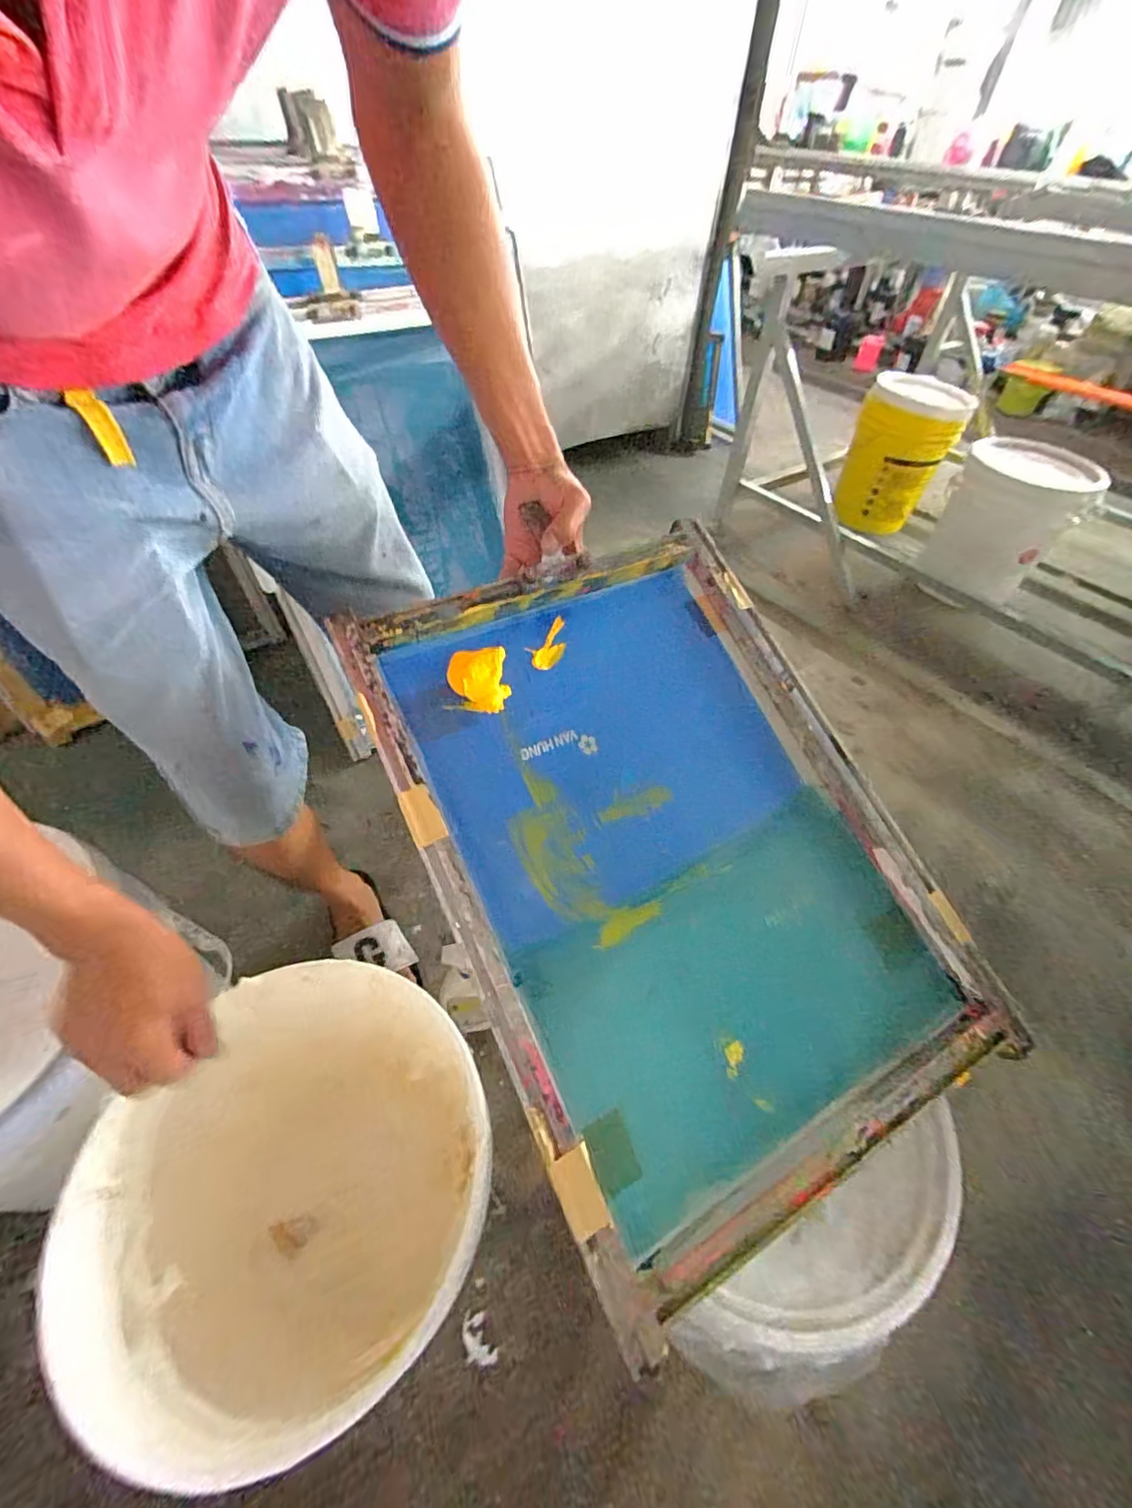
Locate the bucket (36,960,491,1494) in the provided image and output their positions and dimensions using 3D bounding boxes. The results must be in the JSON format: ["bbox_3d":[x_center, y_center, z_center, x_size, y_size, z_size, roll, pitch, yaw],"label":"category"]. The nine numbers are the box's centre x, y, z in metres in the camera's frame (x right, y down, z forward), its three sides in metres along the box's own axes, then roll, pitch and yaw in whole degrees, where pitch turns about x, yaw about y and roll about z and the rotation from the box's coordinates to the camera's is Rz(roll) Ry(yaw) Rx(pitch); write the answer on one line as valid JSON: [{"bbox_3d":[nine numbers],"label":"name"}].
[{"bbox_3d":[-0.233,0.419,0.542,0.315,0.288,0.317,1,50,-1],"label":"bucket"}]

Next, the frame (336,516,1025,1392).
[{"bbox_3d":[0.086,0.071,0.484,0.396,0.048,0.540,-22,74,-17],"label":"frame"}]

